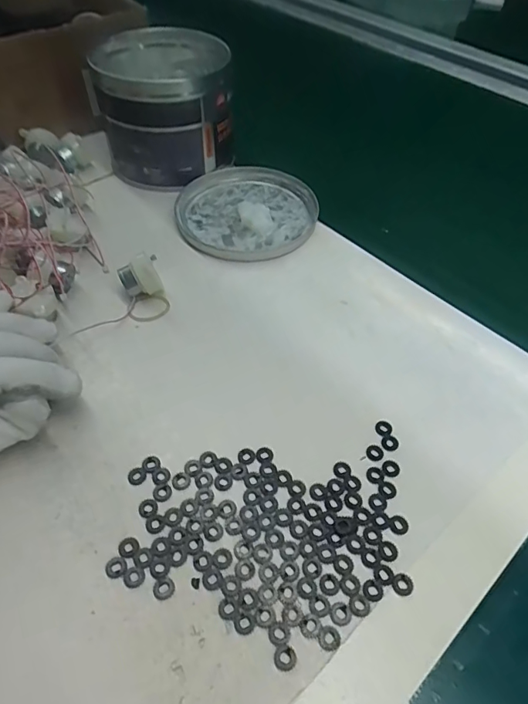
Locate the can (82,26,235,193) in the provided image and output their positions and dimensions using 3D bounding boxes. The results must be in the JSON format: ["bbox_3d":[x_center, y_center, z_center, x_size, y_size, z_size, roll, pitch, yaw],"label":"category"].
[{"bbox_3d":[-0.106,-0.247,0.481,0.115,0.105,0.150,-20,53,-17],"label":"can"}]

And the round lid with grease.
[{"bbox_3d":[-0.016,-0.135,0.451,0.129,0.013,0.141,1,50,-1],"label":"round lid with grease"}]

